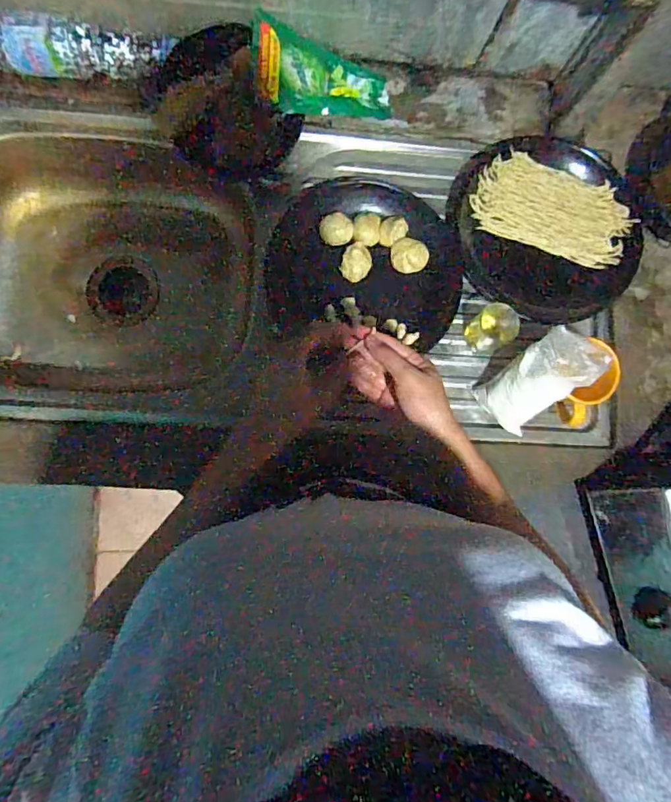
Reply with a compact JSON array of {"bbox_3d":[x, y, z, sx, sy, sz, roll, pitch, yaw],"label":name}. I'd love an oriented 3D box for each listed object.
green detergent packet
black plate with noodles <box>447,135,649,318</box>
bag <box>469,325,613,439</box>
[{"bbox_3d":[-0.018,-0.408,0.634,0.184,0.032,0.092,7,85,-22],"label":"green detergent packet"},{"bbox_3d":[0.282,-0.237,0.669,0.257,0.035,0.228,17,85,-4],"label":"black plate with noodles"},{"bbox_3d":[0.249,-0.022,0.597,0.151,0.040,0.081,-40,91,33],"label":"bag"}]

